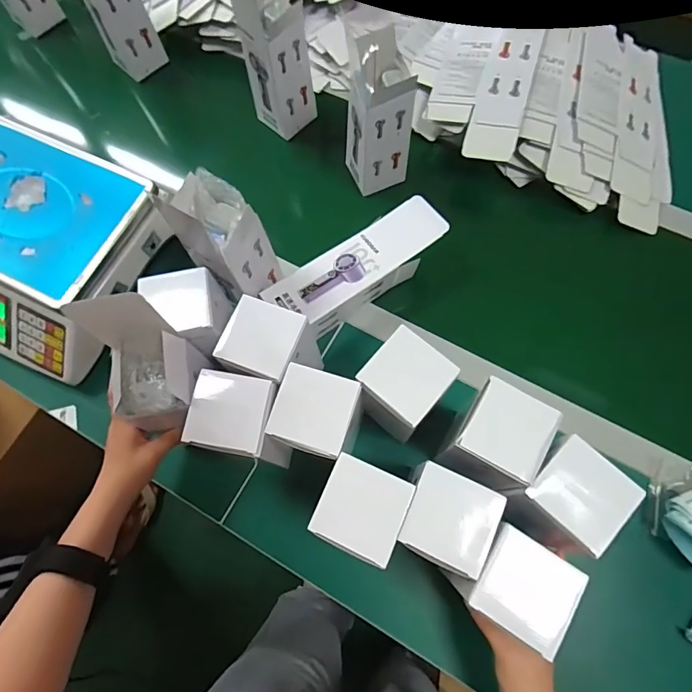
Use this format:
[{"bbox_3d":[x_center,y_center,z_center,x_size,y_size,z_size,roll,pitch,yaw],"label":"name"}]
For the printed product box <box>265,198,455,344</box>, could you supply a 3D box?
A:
[{"bbox_3d":[0.018,-0.097,0.581,0.243,0.066,0.077,-35,72,-10],"label":"printed product box"}]

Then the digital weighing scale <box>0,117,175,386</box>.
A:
[{"bbox_3d":[-0.419,-0.135,0.577,0.288,0.101,0.268,25,73,11],"label":"digital weighing scale"}]

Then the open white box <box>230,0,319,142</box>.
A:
[{"bbox_3d":[-0.101,-0.413,0.625,0.080,0.215,0.071,-42,74,-12],"label":"open white box"}]

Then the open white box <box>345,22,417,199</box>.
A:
[{"bbox_3d":[0.041,-0.305,0.600,0.074,0.176,0.083,-20,70,-5],"label":"open white box"}]

